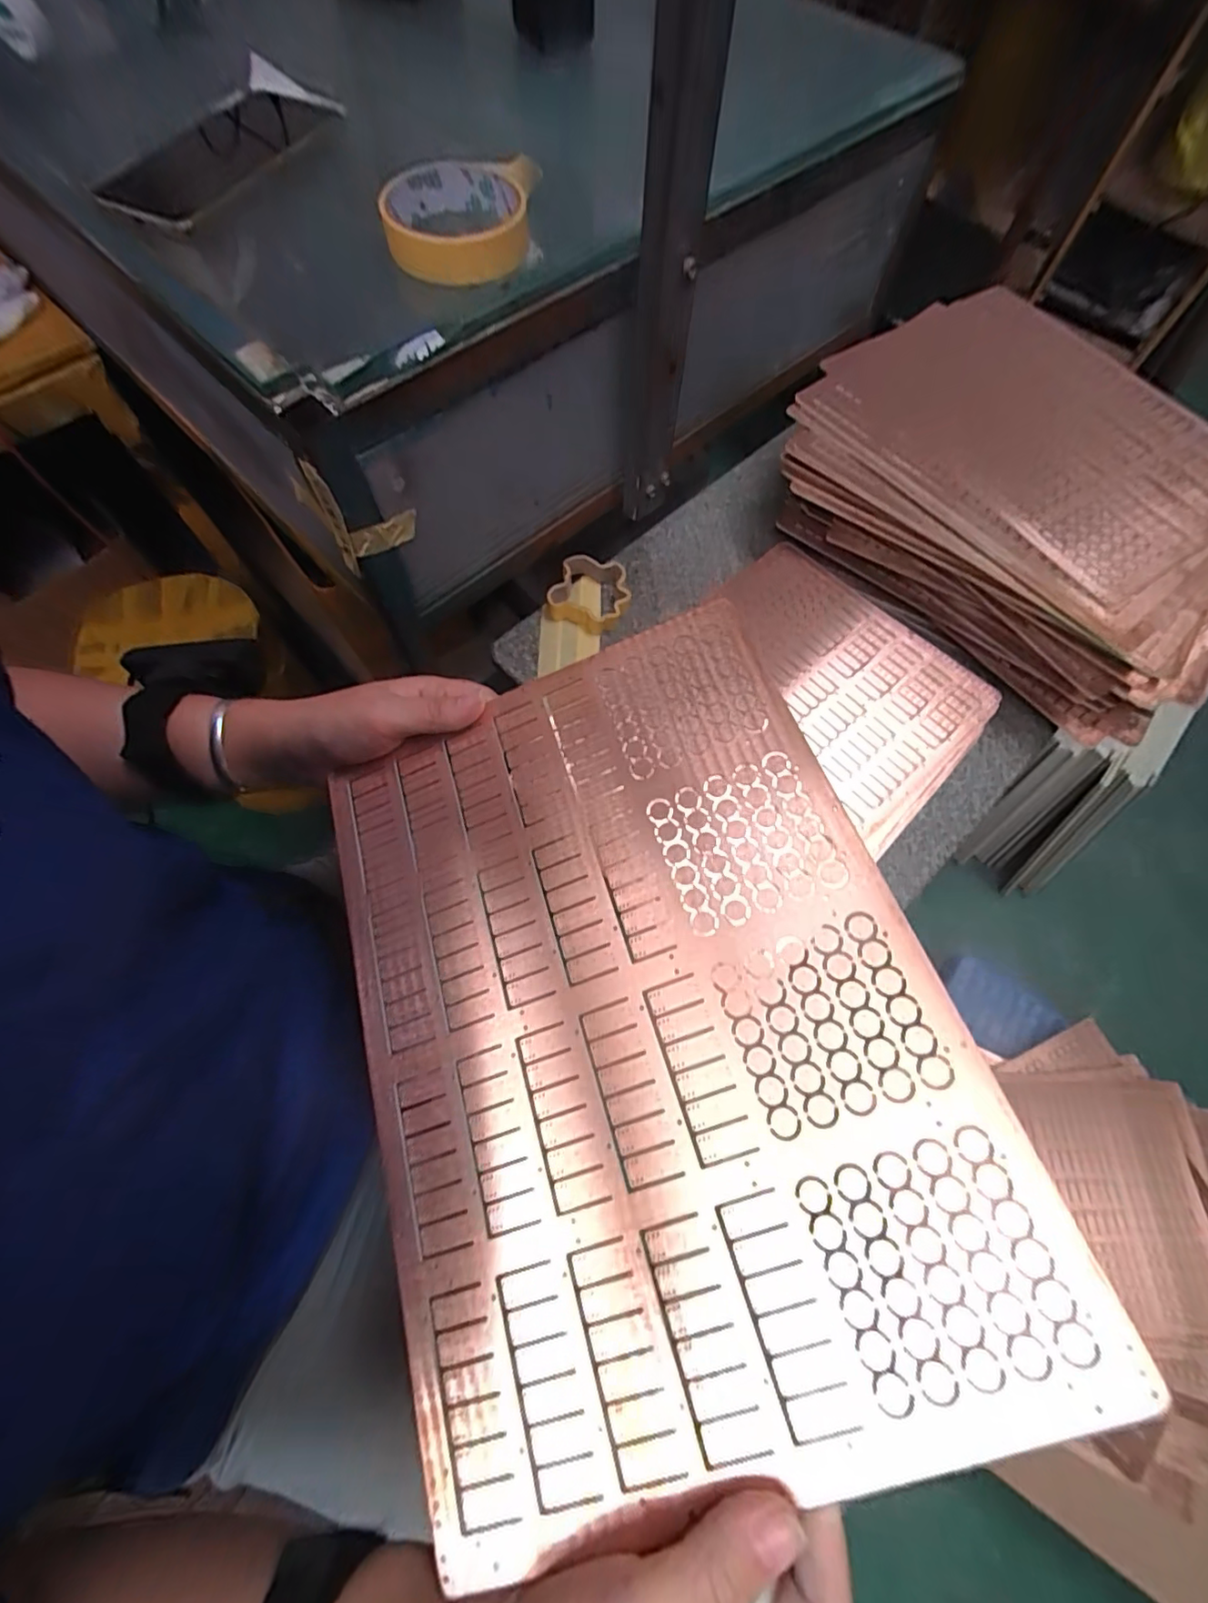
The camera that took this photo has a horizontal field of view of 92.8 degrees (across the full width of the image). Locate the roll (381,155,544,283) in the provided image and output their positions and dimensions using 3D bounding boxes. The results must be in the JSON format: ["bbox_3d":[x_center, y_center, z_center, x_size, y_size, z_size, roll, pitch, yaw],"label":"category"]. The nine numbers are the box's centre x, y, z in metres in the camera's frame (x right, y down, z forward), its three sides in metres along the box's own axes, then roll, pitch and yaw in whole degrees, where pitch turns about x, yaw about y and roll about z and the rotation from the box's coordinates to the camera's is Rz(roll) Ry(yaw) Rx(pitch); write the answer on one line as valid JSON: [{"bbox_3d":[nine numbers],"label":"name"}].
[{"bbox_3d":[-0.086,-0.345,0.342,0.085,0.028,0.093,0,68,1],"label":"roll"}]

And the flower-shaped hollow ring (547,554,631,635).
[{"bbox_3d":[-0.012,-0.195,0.541,0.070,0.021,0.075,0,68,1],"label":"flower-shaped hollow ring"}]

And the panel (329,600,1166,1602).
[{"bbox_3d":[0.005,0.083,0.249,0.240,0.005,0.320,-23,66,6],"label":"panel"}]

